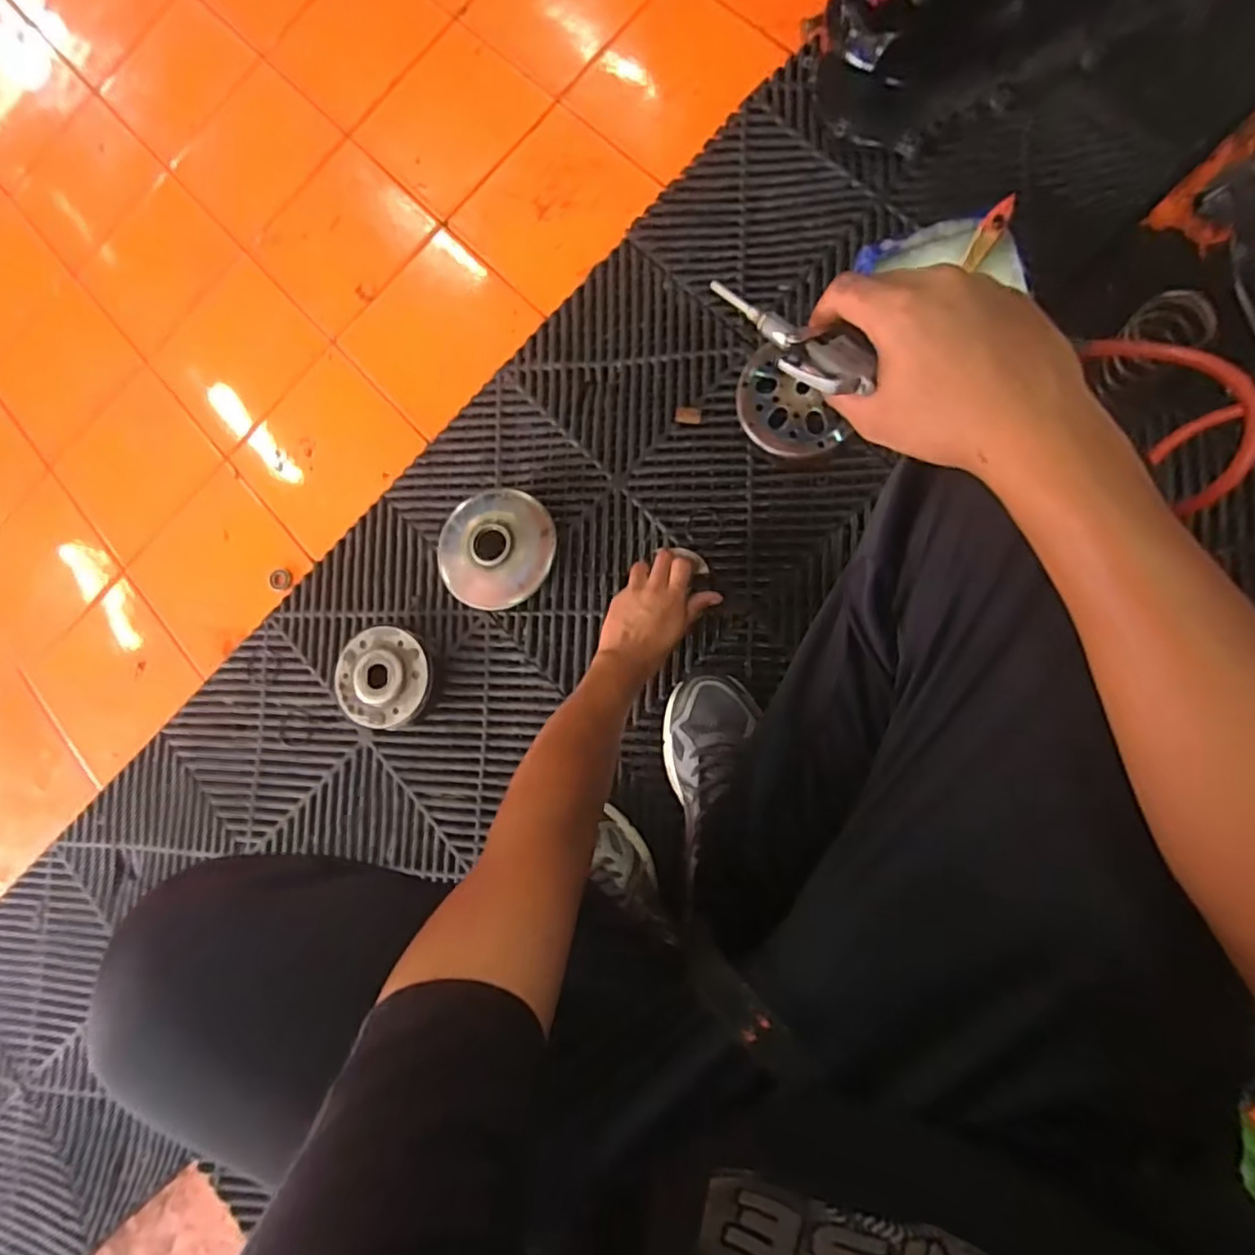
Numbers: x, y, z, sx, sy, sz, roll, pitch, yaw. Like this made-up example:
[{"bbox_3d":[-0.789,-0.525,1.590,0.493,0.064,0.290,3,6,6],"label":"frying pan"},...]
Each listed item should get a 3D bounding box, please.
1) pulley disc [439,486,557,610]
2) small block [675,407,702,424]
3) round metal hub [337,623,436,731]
[{"bbox_3d":[-0.147,-0.090,0.735,0.133,0.044,0.133,-1,85,9],"label":"pulley disc"},{"bbox_3d":[0.068,-0.237,0.731,0.028,0.004,0.019,8,87,9],"label":"small block"},{"bbox_3d":[-0.269,0.056,0.733,0.111,0.034,0.109,-1,85,9],"label":"round metal hub"}]

